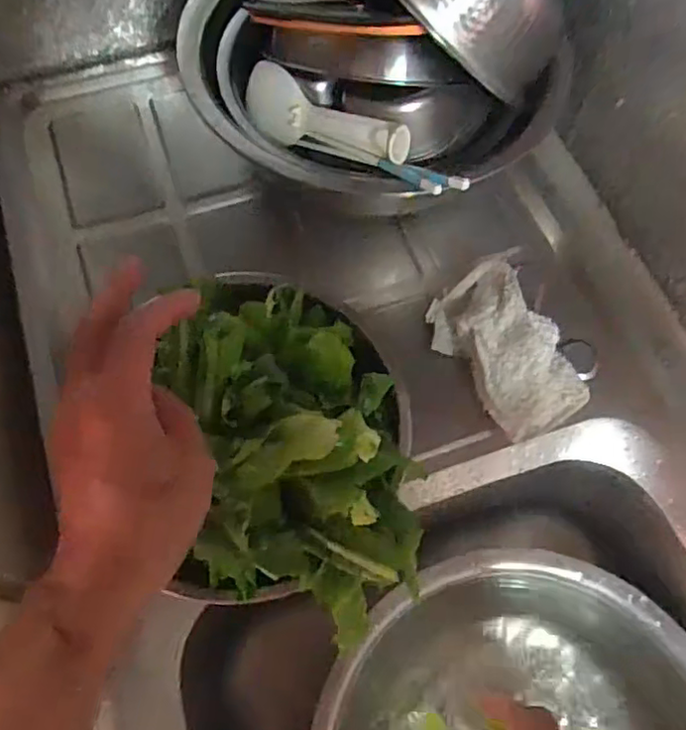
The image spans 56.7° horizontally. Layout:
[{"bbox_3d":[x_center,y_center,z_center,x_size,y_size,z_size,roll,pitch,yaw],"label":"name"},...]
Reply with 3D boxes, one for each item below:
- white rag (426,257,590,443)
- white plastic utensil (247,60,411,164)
[{"bbox_3d":[0.134,-0.014,0.517,0.090,0.046,0.141,-28,69,-13],"label":"white rag"},{"bbox_3d":[-0.017,-0.202,0.528,0.181,0.045,0.039,30,67,28],"label":"white plastic utensil"}]

